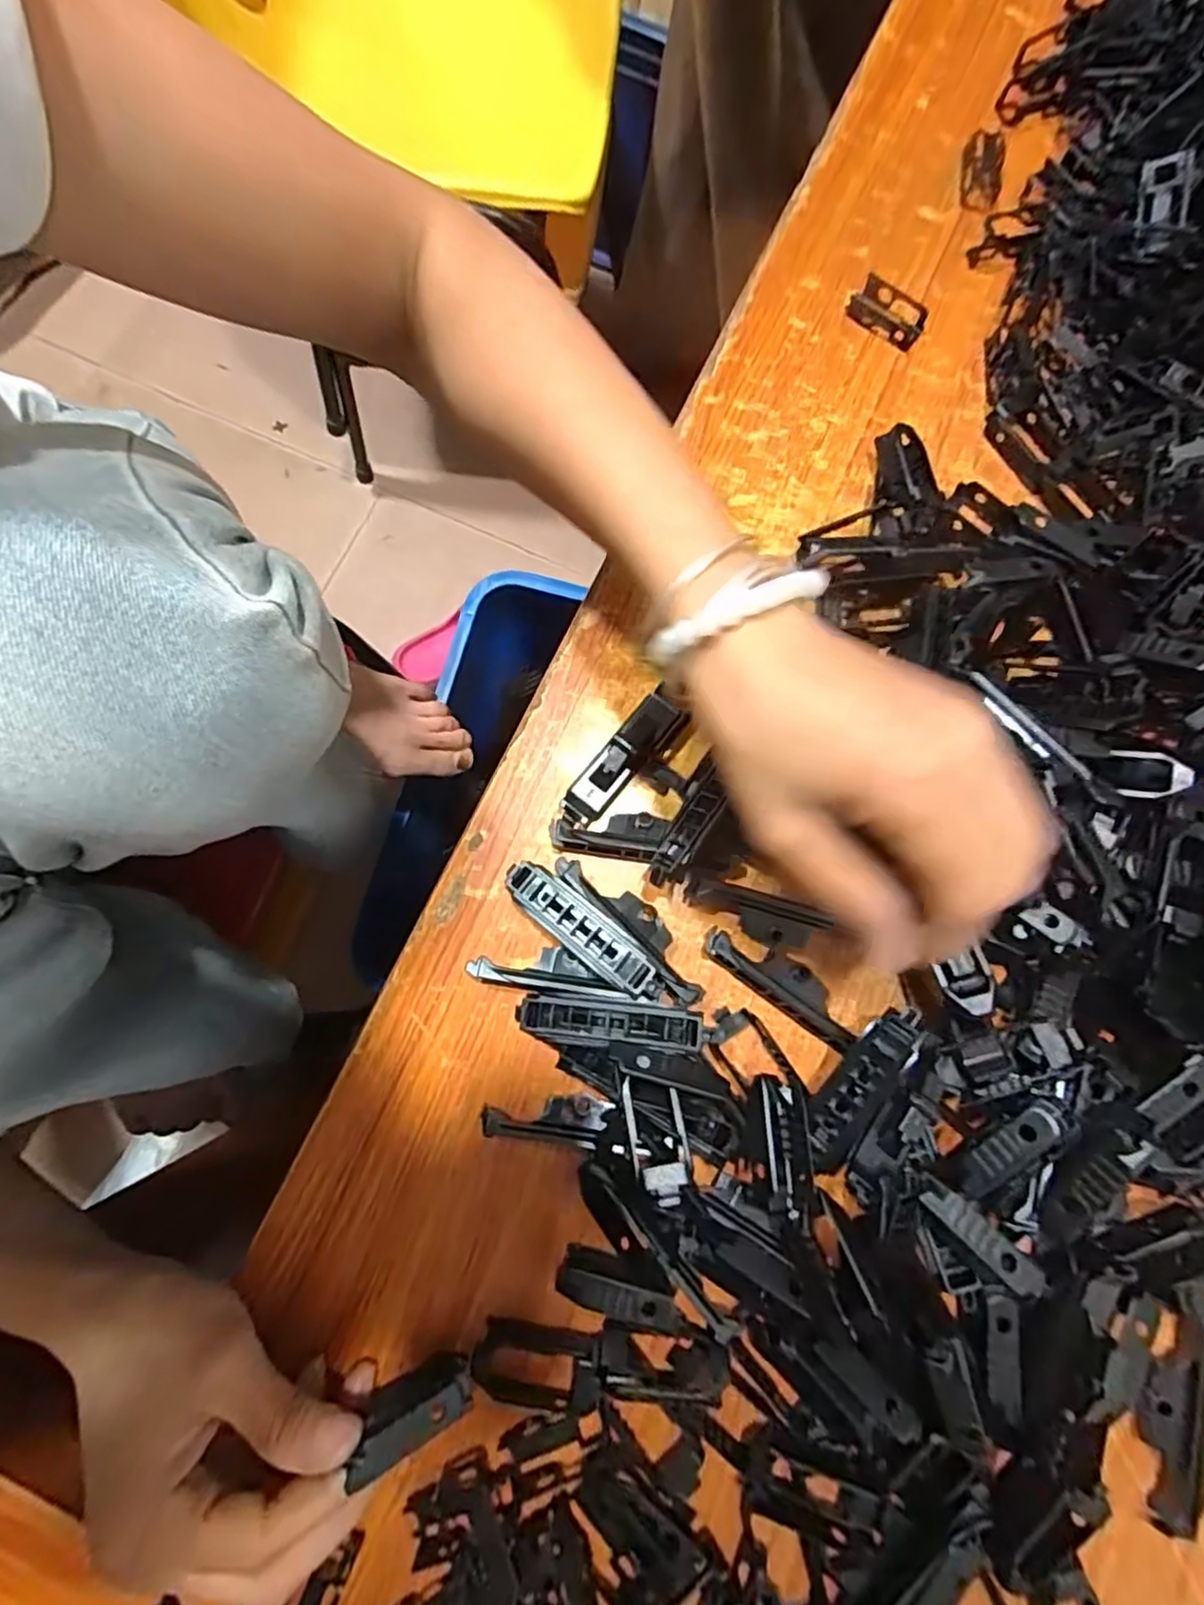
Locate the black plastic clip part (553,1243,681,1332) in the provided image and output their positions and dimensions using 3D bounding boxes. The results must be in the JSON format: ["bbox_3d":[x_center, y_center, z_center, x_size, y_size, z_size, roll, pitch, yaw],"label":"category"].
[{"bbox_3d":[0.006,0.185,0.256,0.045,0.025,0.014,14,79,2],"label":"black plastic clip part"}]

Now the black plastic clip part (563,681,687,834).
[{"bbox_3d":[0.010,-0.018,0.308,0.022,0.010,0.073,37,80,7],"label":"black plastic clip part"}]

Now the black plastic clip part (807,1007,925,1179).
[{"bbox_3d":[0.101,0.112,0.264,0.019,0.009,0.071,29,96,5],"label":"black plastic clip part"}]

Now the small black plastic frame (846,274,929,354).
[{"bbox_3d":[0.152,-0.261,0.357,0.040,0.013,0.021,35,80,6],"label":"small black plastic frame"}]

